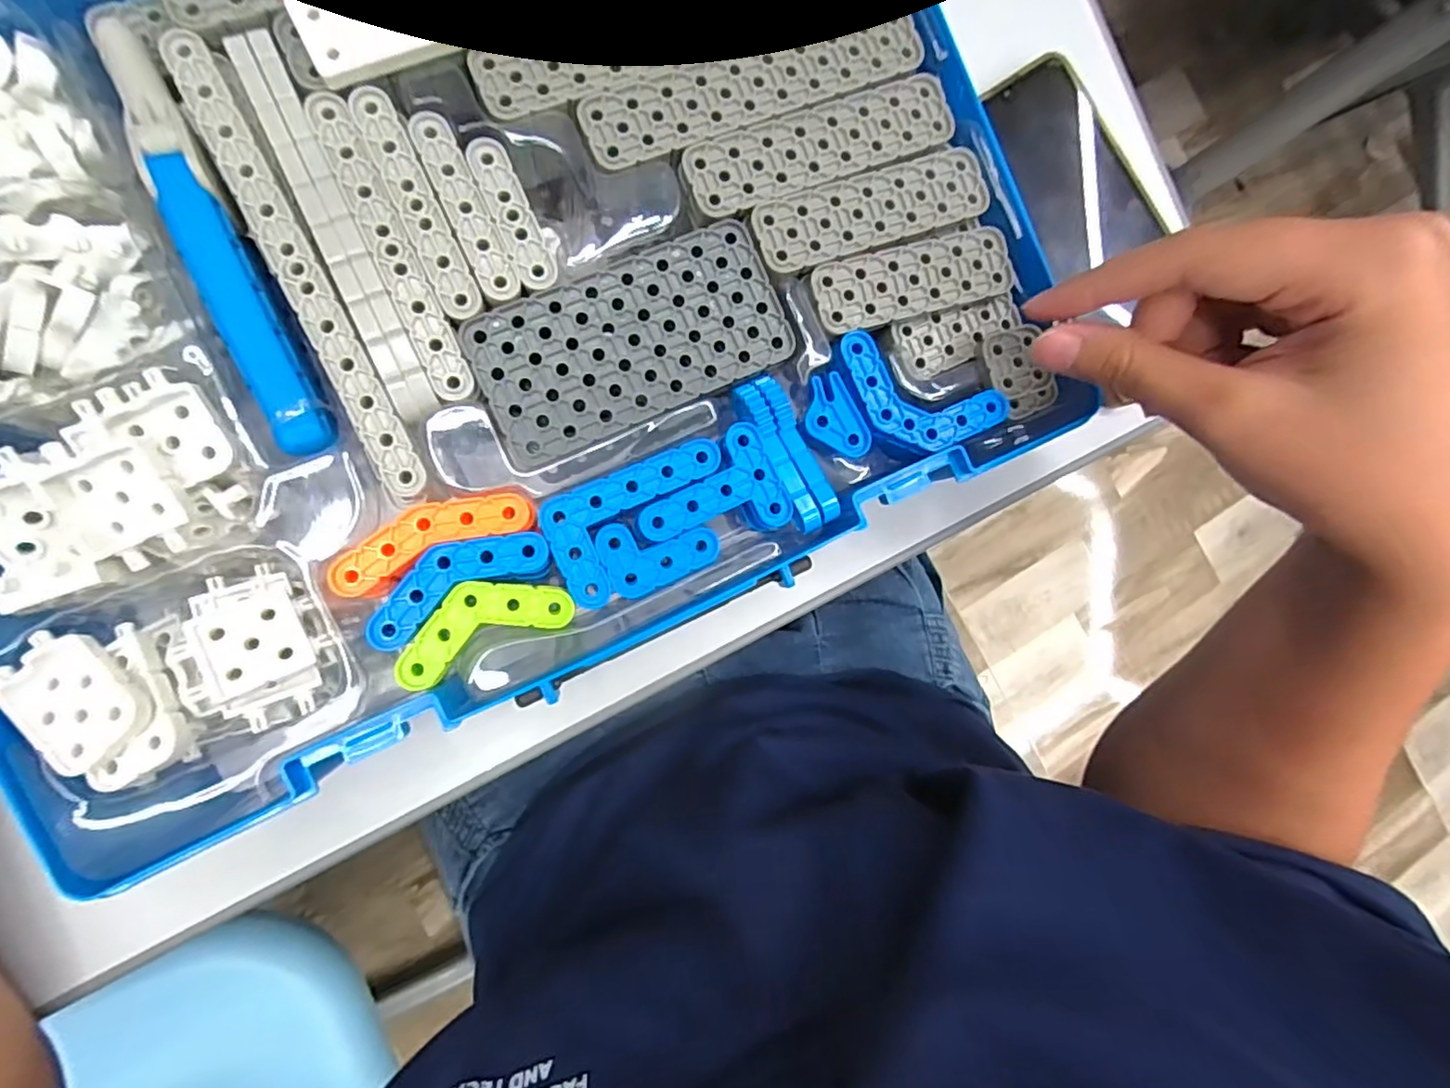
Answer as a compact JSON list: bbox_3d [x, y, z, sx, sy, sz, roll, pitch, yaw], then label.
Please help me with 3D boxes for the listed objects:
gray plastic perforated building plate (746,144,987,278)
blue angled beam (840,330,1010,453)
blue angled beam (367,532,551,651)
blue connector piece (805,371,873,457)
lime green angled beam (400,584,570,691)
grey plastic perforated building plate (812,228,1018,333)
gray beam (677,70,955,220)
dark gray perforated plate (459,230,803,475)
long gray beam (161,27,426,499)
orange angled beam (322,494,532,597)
[{"bbox_3d":[0.053,-0.118,0.219,0.087,0.004,0.025,-20,94,-9],"label":"gray plastic perforated building plate"},{"bbox_3d":[0.068,-0.049,0.222,0.064,0.004,0.031,21,87,-9],"label":"blue angled beam"},{"bbox_3d":[-0.083,0.011,0.193,0.056,0.004,0.022,-27,95,-8],"label":"blue angled beam"},{"bbox_3d":[0.038,-0.043,0.216,0.019,0.004,0.030,-31,96,-8],"label":"blue connector piece"},{"bbox_3d":[-0.076,0.024,0.195,0.054,0.004,0.024,-24,95,-8],"label":"lime green angled beam"},{"bbox_3d":[0.068,-0.094,0.224,0.075,0.004,0.024,-16,94,-9],"label":"grey plastic perforated building plate"},{"bbox_3d":[0.034,-0.138,0.216,0.101,0.004,0.025,-23,95,-8],"label":"gray beam"},{"bbox_3d":[-0.030,-0.067,0.204,0.099,0.004,0.049,-25,95,-8],"label":"dark gray perforated plate"},{"bbox_3d":[-0.126,-0.081,0.185,0.014,0.004,0.141,-26,95,-8],"label":"long gray beam"},{"bbox_3d":[-0.090,-0.003,0.194,0.061,0.004,0.019,-23,95,-8],"label":"orange angled beam"}]

